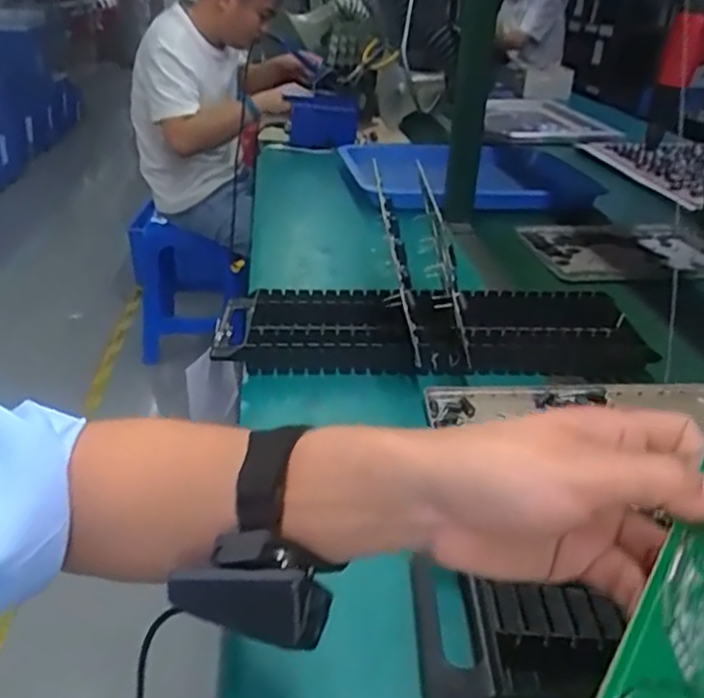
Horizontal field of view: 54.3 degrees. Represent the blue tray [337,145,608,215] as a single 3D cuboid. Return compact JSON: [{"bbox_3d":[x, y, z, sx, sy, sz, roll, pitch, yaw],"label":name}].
[{"bbox_3d":[0.211,-0.331,1.276,0.445,0.063,0.440,-5,28,-10],"label":"blue tray"}]

